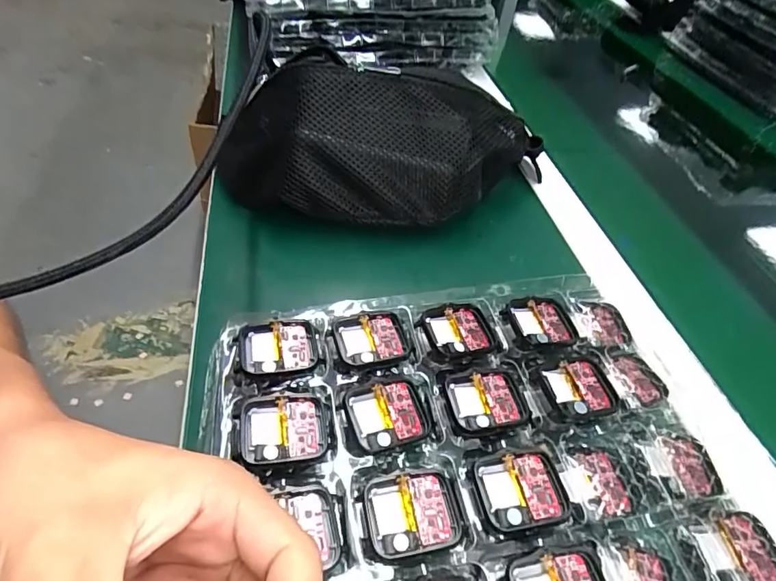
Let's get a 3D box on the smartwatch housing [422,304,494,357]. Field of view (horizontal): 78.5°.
[{"bbox_3d":[0.045,0.025,0.297,0.041,0.006,0.036,-9,49,-15],"label":"smartwatch housing"}]

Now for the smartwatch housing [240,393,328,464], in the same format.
[{"bbox_3d":[-0.053,0.072,0.245,0.043,0.008,0.036,-6,48,-12],"label":"smartwatch housing"}]

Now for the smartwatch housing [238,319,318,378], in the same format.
[{"bbox_3d":[-0.063,0.034,0.275,0.045,0.005,0.036,-2,47,-9],"label":"smartwatch housing"}]

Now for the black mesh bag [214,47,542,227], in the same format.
[{"bbox_3d":[0.001,-0.114,0.387,0.268,0.110,0.108,5,46,-3],"label":"black mesh bag"}]

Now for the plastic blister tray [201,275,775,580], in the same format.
[{"bbox_3d":[0.063,0.109,0.239,0.284,0.031,0.264,-6,48,-13],"label":"plastic blister tray"}]

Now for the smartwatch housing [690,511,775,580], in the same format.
[{"bbox_3d":[0.173,0.130,0.233,0.036,0.008,0.034,-5,48,-12],"label":"smartwatch housing"}]

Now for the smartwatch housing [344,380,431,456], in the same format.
[{"bbox_3d":[0.001,0.066,0.255,0.042,0.005,0.036,-10,49,-16],"label":"smartwatch housing"}]

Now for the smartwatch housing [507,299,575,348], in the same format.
[{"bbox_3d":[0.102,0.021,0.310,0.043,0.006,0.037,-7,48,-13],"label":"smartwatch housing"}]

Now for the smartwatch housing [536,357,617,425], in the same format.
[{"bbox_3d":[0.111,0.058,0.277,0.047,0.011,0.037,-7,48,-14],"label":"smartwatch housing"}]

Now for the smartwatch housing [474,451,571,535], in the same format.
[{"bbox_3d":[0.068,0.099,0.236,0.043,0.004,0.037,-3,47,-9],"label":"smartwatch housing"}]

